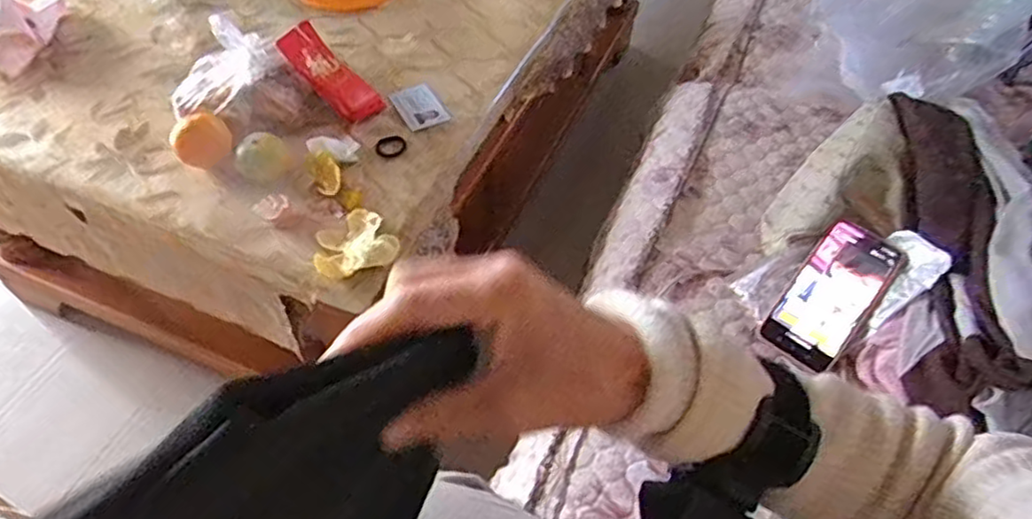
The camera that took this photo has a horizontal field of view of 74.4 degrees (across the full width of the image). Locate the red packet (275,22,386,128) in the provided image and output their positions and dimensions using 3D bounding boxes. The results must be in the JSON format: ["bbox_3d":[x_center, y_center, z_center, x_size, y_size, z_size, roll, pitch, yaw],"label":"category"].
[{"bbox_3d":[-0.232,-0.233,0.854,0.140,0.020,0.056,45,57,-9],"label":"red packet"}]

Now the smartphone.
[{"bbox_3d":[0.326,0.036,0.703,0.080,0.009,0.159,36,79,26],"label":"smartphone"}]

